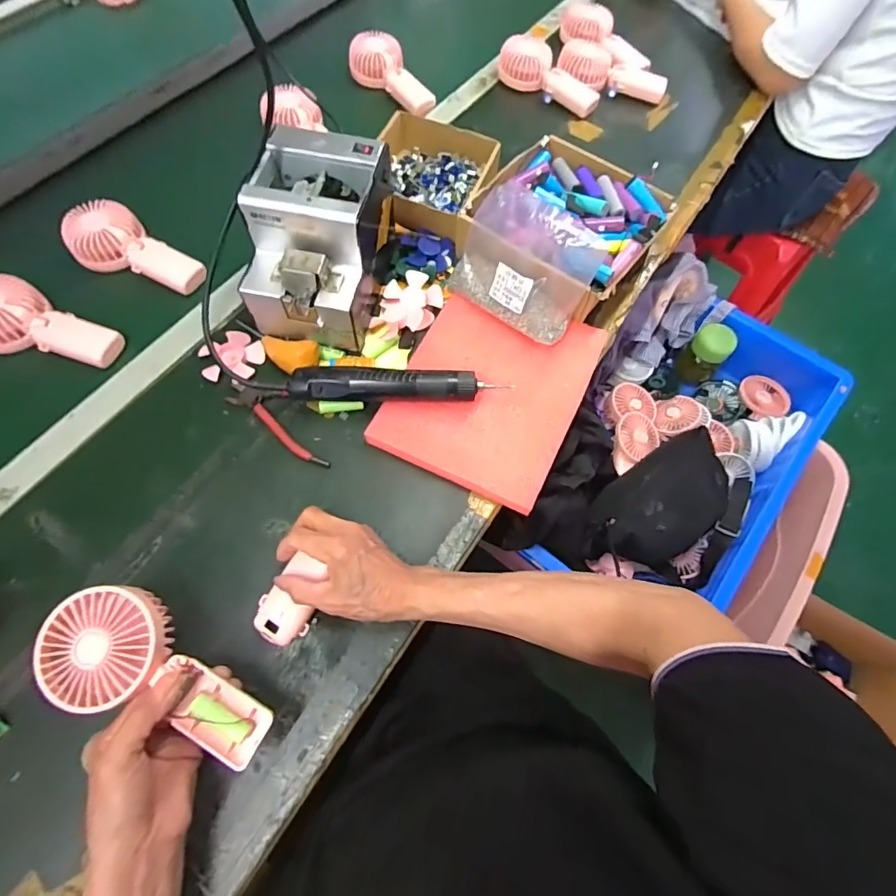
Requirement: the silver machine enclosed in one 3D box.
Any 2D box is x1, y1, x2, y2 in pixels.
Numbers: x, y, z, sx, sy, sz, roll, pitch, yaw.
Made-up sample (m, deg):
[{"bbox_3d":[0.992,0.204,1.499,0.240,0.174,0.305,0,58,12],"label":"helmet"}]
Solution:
[{"bbox_3d":[-0.148,-0.232,0.549,0.127,0.143,0.175,12,65,4],"label":"silver machine"}]

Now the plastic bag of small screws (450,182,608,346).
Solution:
[{"bbox_3d":[0.084,-0.207,0.549,0.161,0.125,0.074,38,70,15],"label":"plastic bag of small screws"}]

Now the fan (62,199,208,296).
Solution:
[{"bbox_3d":[-0.400,-0.251,0.612,0.184,0.047,0.085,24,67,10],"label":"fan"}]

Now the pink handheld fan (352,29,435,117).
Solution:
[{"bbox_3d":[-0.083,-0.614,0.782,0.165,0.054,0.068,41,71,16],"label":"pink handheld fan"}]

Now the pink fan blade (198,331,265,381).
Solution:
[{"bbox_3d":[-0.257,-0.110,0.563,0.074,0.018,0.071,-1,65,-2],"label":"pink fan blade"}]

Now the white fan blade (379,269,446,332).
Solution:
[{"bbox_3d":[-0.045,-0.185,0.603,0.078,0.016,0.076,0,65,-1],"label":"white fan blade"}]

